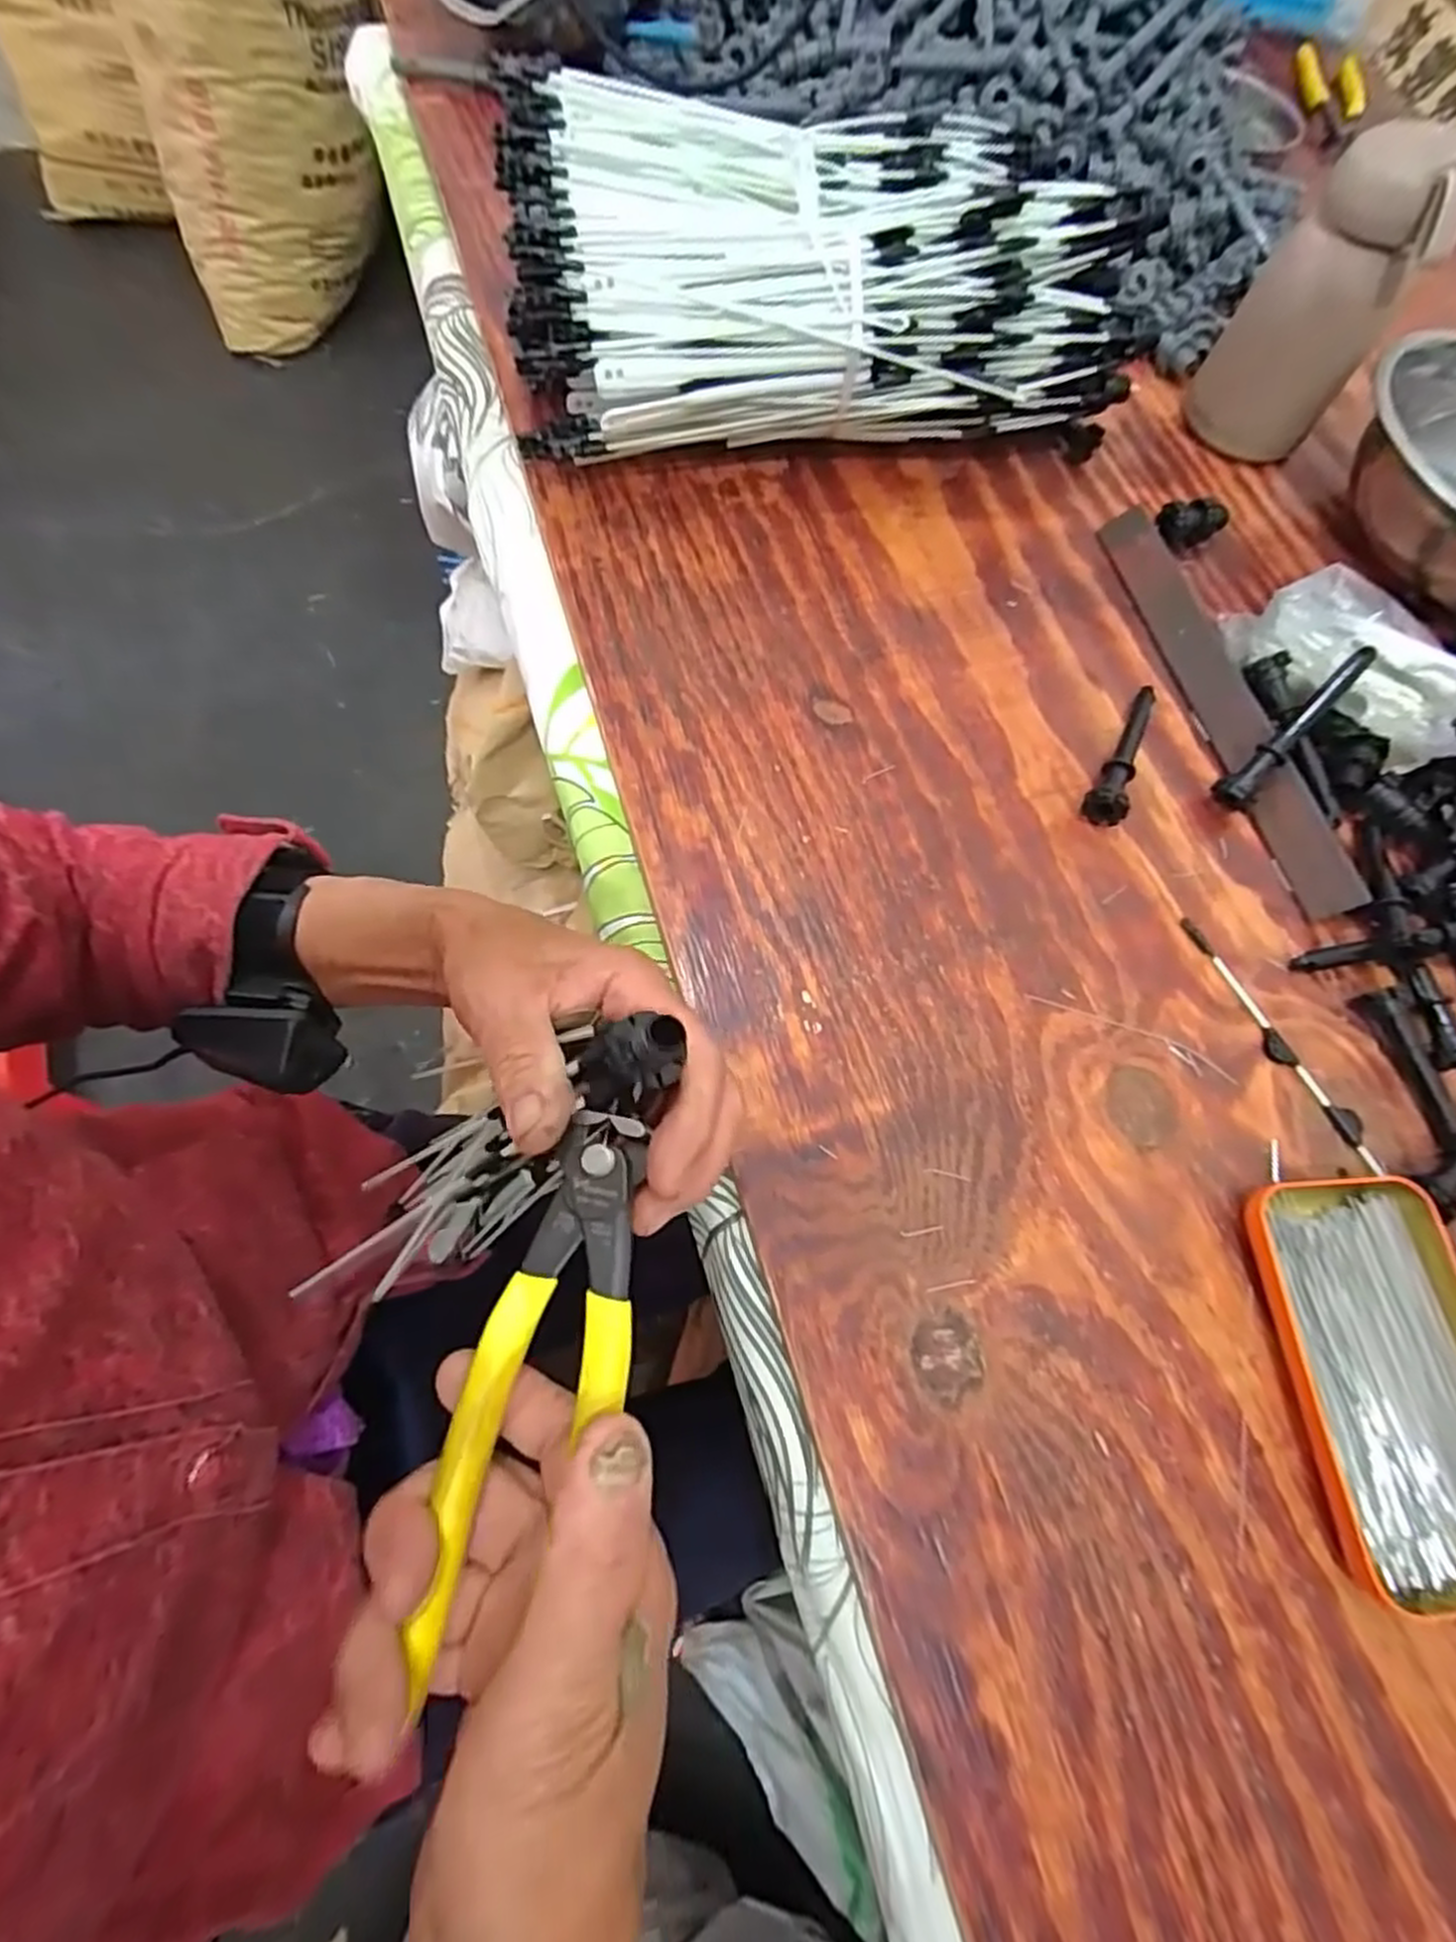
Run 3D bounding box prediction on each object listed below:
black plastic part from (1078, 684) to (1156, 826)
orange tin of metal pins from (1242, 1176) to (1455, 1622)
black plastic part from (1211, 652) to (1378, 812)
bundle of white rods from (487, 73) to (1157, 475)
[{"bbox_3d":[0.207,-0.112,0.402,0.021,0.019,0.093,32,69,7],"label":"black plastic part"},{"bbox_3d":[0.252,0.153,0.297,0.077,0.017,0.141,-3,69,-7],"label":"orange tin of metal pins"},{"bbox_3d":[0.282,-0.120,0.394,0.017,0.016,0.094,44,93,14],"label":"black plastic part"},{"bbox_3d":[0.049,-0.389,0.446,0.331,0.111,0.195,-6,69,-8],"label":"bundle of white rods"}]

